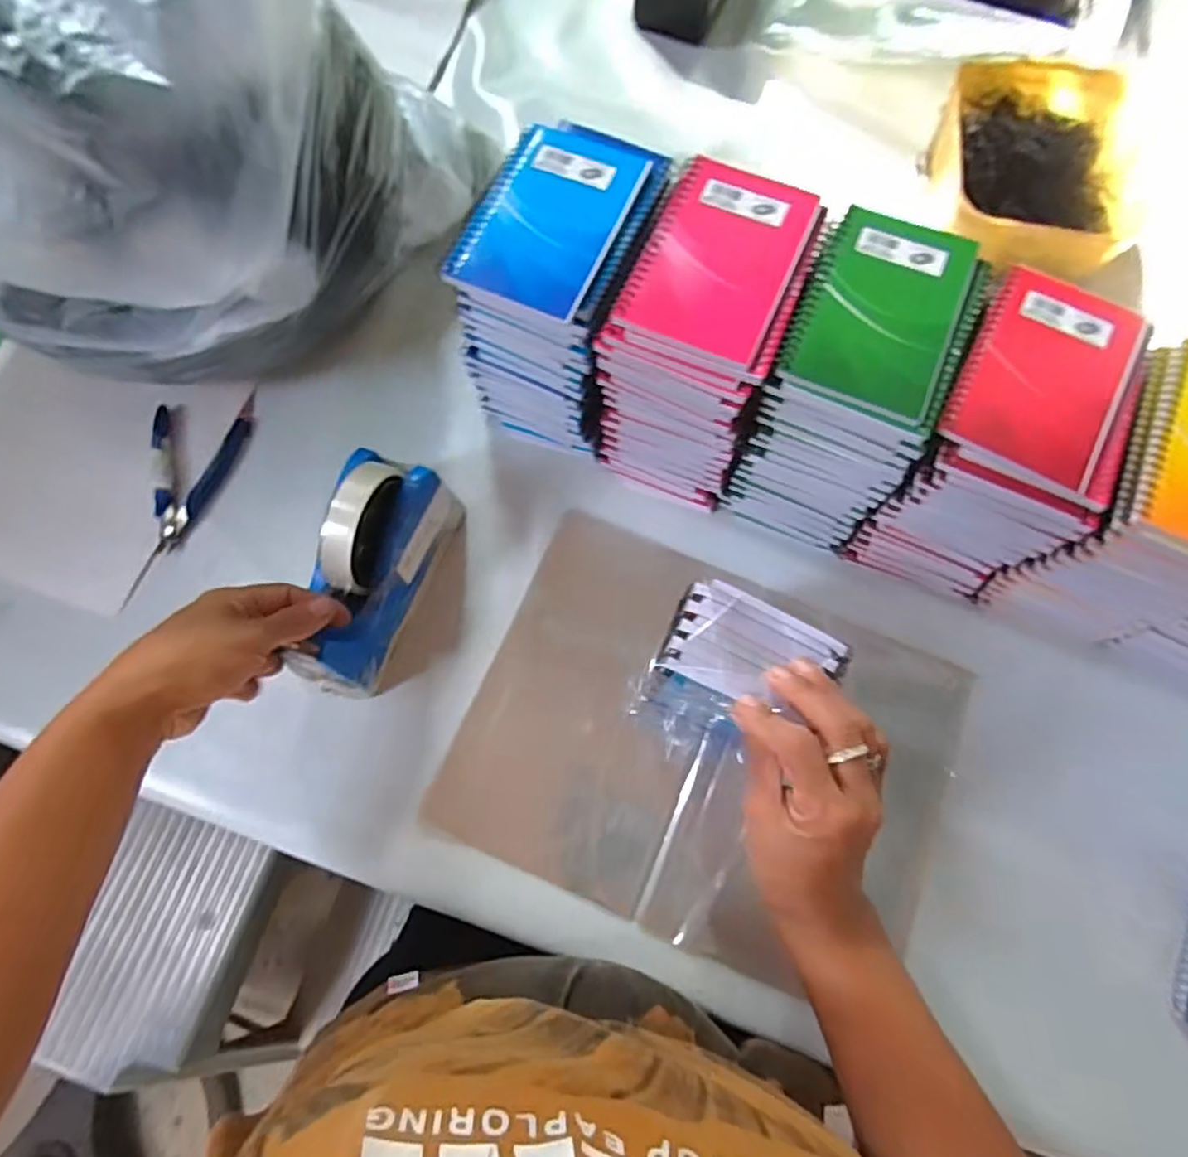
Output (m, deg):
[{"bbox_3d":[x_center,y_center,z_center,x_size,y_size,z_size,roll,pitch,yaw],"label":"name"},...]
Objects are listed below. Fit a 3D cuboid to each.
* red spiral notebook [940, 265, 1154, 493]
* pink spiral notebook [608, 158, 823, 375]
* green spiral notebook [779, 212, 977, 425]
[{"bbox_3d":[0.256,-0.115,0.371,0.088,0.009,0.129,28,75,8],"label":"red spiral notebook"},{"bbox_3d":[0.073,-0.186,0.382,0.084,0.007,0.127,23,74,6],"label":"pink spiral notebook"},{"bbox_3d":[0.164,-0.156,0.377,0.083,0.009,0.131,23,74,6],"label":"green spiral notebook"}]

